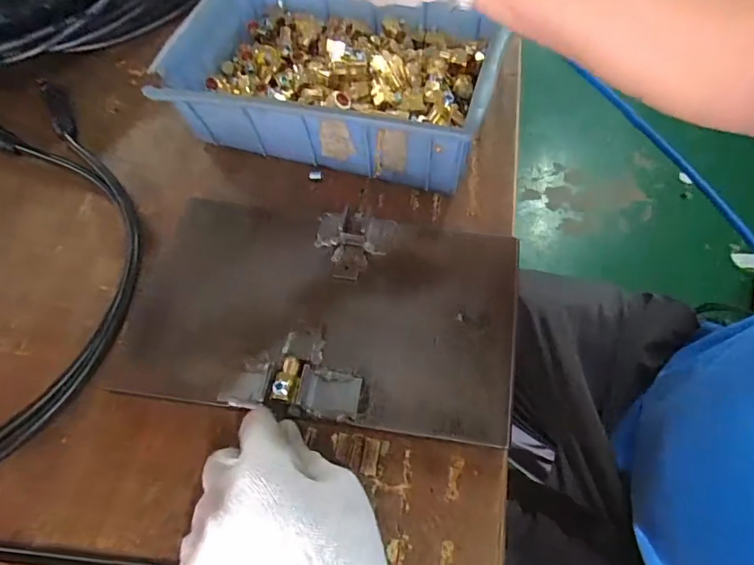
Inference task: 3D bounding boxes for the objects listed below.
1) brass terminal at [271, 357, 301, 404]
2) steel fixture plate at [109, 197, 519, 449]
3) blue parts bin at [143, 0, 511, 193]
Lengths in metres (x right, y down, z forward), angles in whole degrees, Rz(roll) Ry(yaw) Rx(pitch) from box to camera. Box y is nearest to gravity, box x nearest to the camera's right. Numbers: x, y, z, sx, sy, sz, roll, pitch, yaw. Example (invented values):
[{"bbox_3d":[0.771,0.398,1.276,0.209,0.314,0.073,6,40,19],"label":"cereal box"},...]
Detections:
[{"bbox_3d":[-0.062,0.067,0.326,0.017,0.010,0.031,8,63,4],"label":"brass terminal"},{"bbox_3d":[-0.045,0.016,0.368,0.295,0.021,0.173,7,63,8],"label":"steel fixture plate"},{"bbox_3d":[-0.038,-0.198,0.457,0.291,0.095,0.210,17,66,14],"label":"blue parts bin"}]

